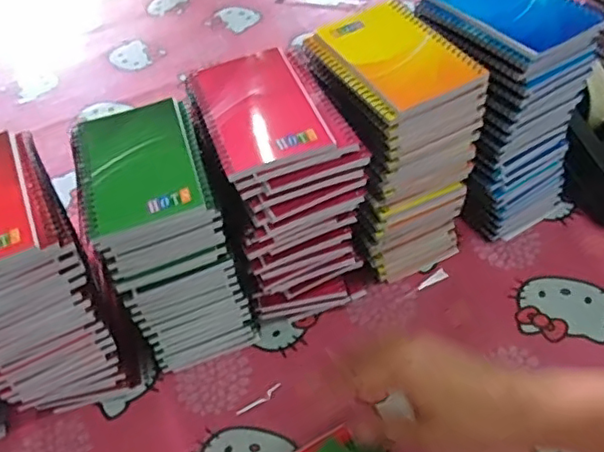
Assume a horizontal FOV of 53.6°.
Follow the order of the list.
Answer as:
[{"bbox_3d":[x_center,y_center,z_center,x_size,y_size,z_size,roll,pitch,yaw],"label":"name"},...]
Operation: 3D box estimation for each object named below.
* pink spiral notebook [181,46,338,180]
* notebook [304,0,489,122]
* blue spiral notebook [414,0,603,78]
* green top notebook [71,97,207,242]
[{"bbox_3d":[-0.036,-0.092,0.465,0.084,0.012,0.127,-19,49,-10],"label":"pink spiral notebook"},{"bbox_3d":[0.072,-0.138,0.486,0.091,0.014,0.128,-24,50,-14],"label":"notebook"},{"bbox_3d":[0.176,-0.182,0.510,0.089,0.018,0.132,-30,52,-19],"label":"blue spiral notebook"},{"bbox_3d":[-0.126,-0.048,0.450,0.083,0.008,0.129,-18,49,-9],"label":"green top notebook"}]

